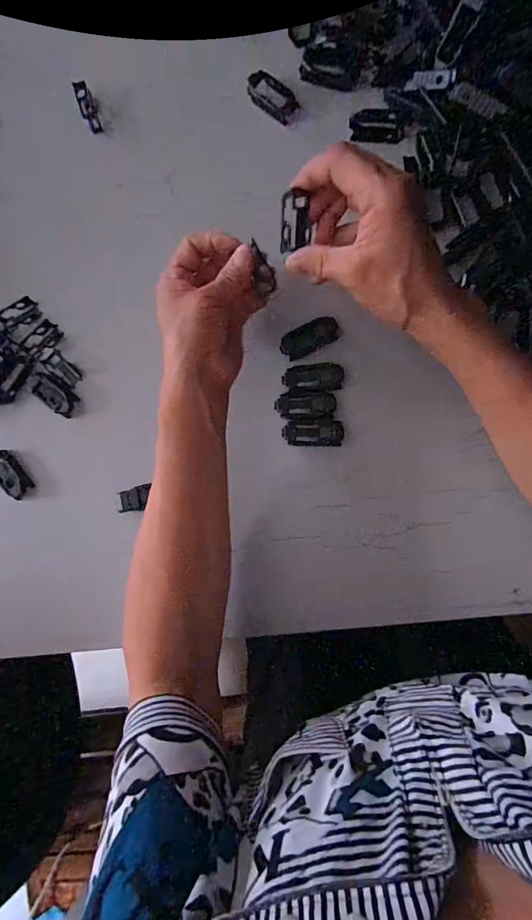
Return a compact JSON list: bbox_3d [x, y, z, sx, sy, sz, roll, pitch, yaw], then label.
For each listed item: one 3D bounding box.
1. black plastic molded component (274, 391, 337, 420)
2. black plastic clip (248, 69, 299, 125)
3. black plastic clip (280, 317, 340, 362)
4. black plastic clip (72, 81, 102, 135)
[{"bbox_3d":[0.034,-0.046,0.365,0.050,0.005,0.023,-2,87,6],"label":"black plastic molded component"},{"bbox_3d":[0.006,-0.322,0.382,0.052,0.006,0.025,39,92,7],"label":"black plastic clip"},{"bbox_3d":[0.037,-0.104,0.367,0.050,0.005,0.023,-25,84,5],"label":"black plastic clip"},{"bbox_3d":[-0.167,-0.330,0.405,0.013,0.012,0.042,-17,109,7],"label":"black plastic clip"}]

